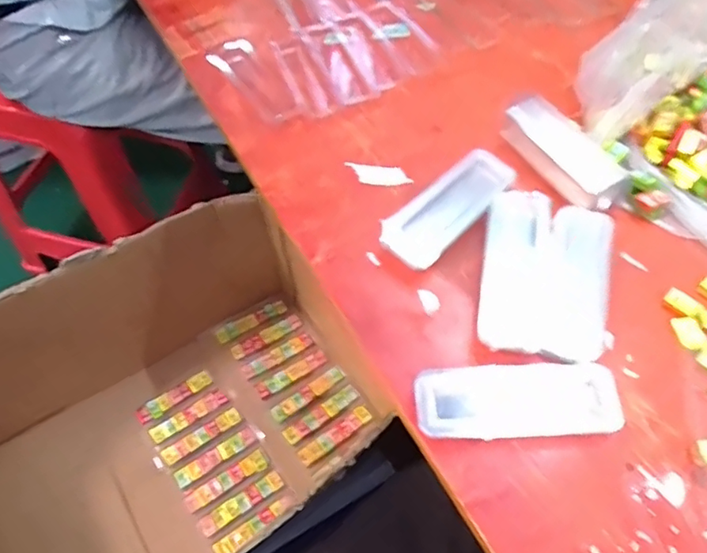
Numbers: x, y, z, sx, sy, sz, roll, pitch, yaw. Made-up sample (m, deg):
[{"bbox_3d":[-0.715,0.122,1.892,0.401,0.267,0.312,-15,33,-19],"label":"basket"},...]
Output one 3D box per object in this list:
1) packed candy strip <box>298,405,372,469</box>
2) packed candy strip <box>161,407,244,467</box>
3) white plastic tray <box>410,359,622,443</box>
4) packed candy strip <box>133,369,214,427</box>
[{"bbox_3d":[-0.026,0.230,0.816,0.119,0.005,0.028,-33,62,-19],"label":"packed candy strip"},{"bbox_3d":[-0.220,0.232,0.822,0.117,0.008,0.028,-30,61,-17],"label":"packed candy strip"},{"bbox_3d":[0.117,0.090,0.407,0.142,0.016,0.051,-3,57,-1],"label":"white plastic tray"},{"bbox_3d":[-0.272,0.183,0.855,0.114,0.011,0.033,-32,62,-18],"label":"packed candy strip"}]

